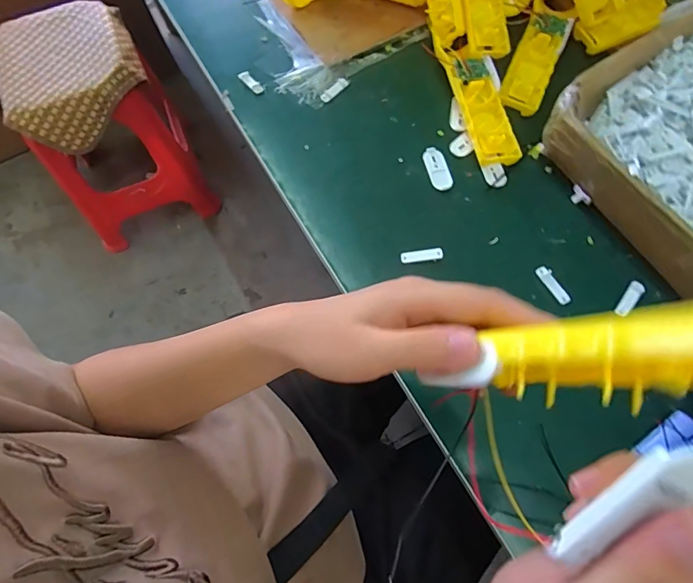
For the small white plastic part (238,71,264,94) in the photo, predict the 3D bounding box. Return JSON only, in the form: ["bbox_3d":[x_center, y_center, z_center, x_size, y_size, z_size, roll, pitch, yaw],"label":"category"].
[{"bbox_3d":[-0.110,-0.239,0.515,0.011,0.008,0.036,-39,71,-13],"label":"small white plastic part"}]

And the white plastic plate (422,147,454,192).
[{"bbox_3d":[0.093,-0.125,0.458,0.022,0.004,0.052,-14,67,-3],"label":"white plastic plate"}]

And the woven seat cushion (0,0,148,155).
[{"bbox_3d":[-0.604,-0.481,0.996,0.289,0.086,0.352,-25,68,-7],"label":"woven seat cushion"}]

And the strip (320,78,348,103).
[{"bbox_3d":[-0.014,-0.225,0.504,0.037,0.006,0.010,-42,71,-13],"label":"strip"}]

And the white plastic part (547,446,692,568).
[{"bbox_3d":[0.086,0.066,0.138,0.056,0.007,0.017,-48,69,21],"label":"white plastic part"}]

